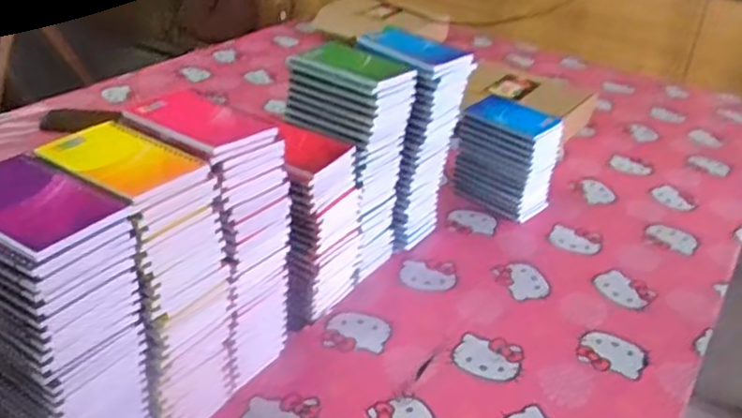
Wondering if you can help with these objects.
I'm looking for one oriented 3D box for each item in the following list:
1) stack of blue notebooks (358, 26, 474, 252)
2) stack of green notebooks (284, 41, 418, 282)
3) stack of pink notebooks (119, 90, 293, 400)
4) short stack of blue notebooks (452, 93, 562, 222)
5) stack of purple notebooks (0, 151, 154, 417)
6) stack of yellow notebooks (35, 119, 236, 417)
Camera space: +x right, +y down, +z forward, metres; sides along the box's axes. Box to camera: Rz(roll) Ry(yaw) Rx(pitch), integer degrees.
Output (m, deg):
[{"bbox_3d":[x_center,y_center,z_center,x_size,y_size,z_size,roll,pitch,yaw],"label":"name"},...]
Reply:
[{"bbox_3d":[0.048,-0.087,0.964,0.110,0.293,0.134,-23,41,-38],"label":"stack of blue notebooks"},{"bbox_3d":[-0.029,-0.052,0.901,0.127,0.296,0.108,25,36,30],"label":"stack of green notebooks"},{"bbox_3d":[-0.171,0.038,0.752,0.140,0.296,0.116,21,34,26],"label":"stack of pink notebooks"},{"bbox_3d":[0.205,-0.074,1.087,0.142,0.162,0.073,26,37,33],"label":"short stack of blue notebooks"},{"bbox_3d":[-0.268,0.118,0.591,0.131,0.289,0.094,20,34,24],"label":"stack of purple notebooks"},{"bbox_3d":[-0.214,0.077,0.668,0.141,0.289,0.106,25,36,31],"label":"stack of yellow notebooks"}]

